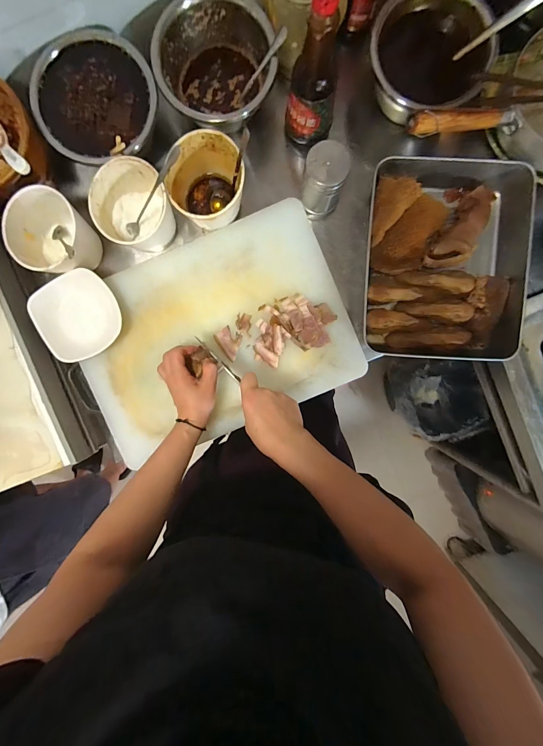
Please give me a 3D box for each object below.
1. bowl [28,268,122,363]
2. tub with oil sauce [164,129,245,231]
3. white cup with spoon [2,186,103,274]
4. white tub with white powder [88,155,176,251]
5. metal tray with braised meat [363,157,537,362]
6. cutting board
[{"bbox_3d":[-0.306,-0.090,0.518,0.128,0.037,0.119,-31,92,3],"label":"bowl"},{"bbox_3d":[-0.099,-0.287,0.497,0.112,0.094,0.103,0,93,1],"label":"tub with oil sauce"},{"bbox_3d":[-0.333,-0.209,0.509,0.114,0.099,0.110,0,93,1],"label":"white cup with spoon"},{"bbox_3d":[-0.206,-0.248,0.502,0.101,0.090,0.116,41,93,-1],"label":"white tub with white powder"},{"bbox_3d":[0.274,-0.183,0.525,0.248,0.066,0.314,2,93,1],"label":"metal tray with braised meat"},{"bbox_3d":[-0.093,-0.061,0.532,0.430,0.024,0.307,-24,93,2],"label":"cutting board"}]

